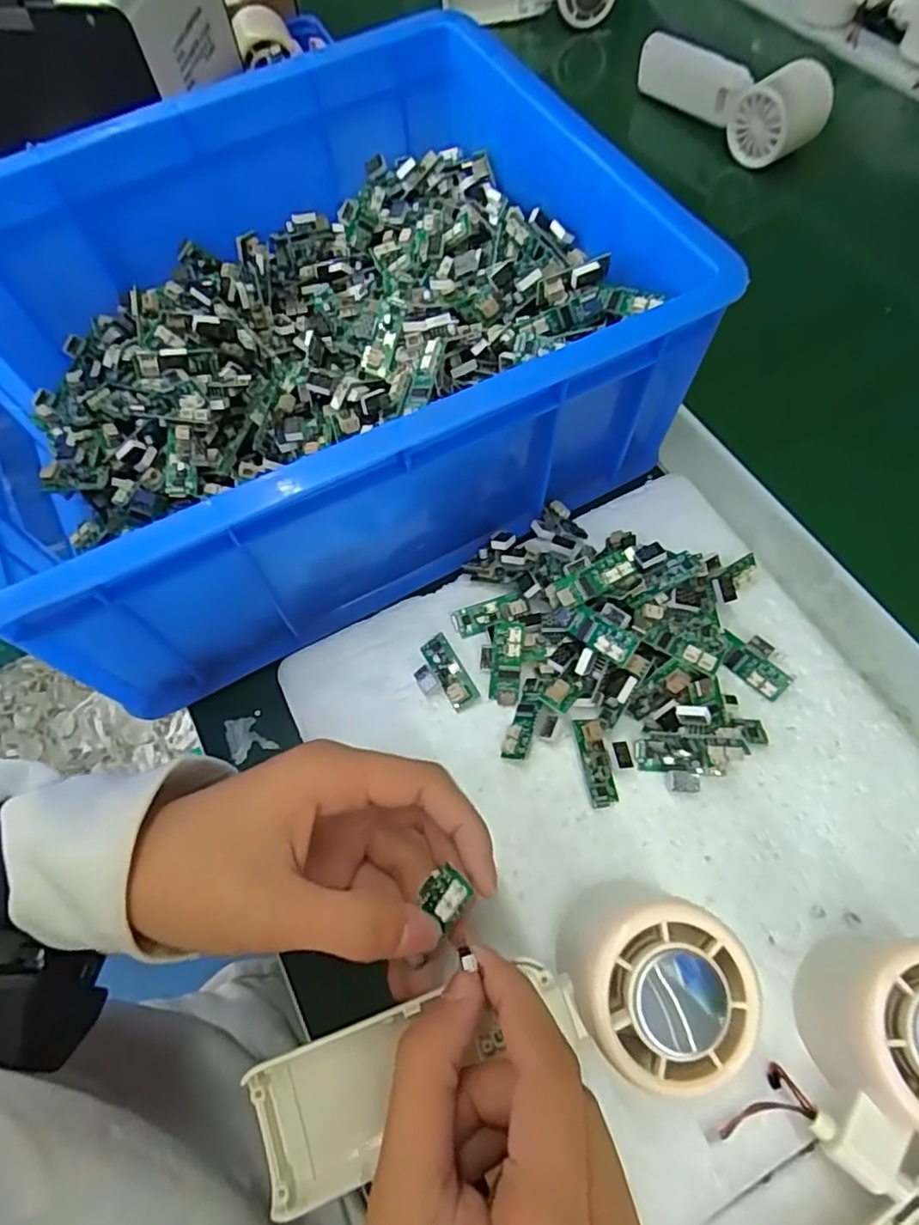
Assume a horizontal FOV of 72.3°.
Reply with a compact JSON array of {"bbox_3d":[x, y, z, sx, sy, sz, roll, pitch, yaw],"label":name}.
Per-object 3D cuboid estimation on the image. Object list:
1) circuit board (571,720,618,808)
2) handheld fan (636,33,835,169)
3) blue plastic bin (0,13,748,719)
[{"bbox_3d":[0.062,0.068,0.285,0.012,0.008,0.039,-10,63,-2],"label":"circuit board"},{"bbox_3d":[0.215,-0.430,0.511,0.048,0.053,0.175,-34,67,-14],"label":"handheld fan"},{"bbox_3d":[-0.077,-0.139,0.331,0.328,0.130,0.249,-25,65,-9],"label":"blue plastic bin"}]

